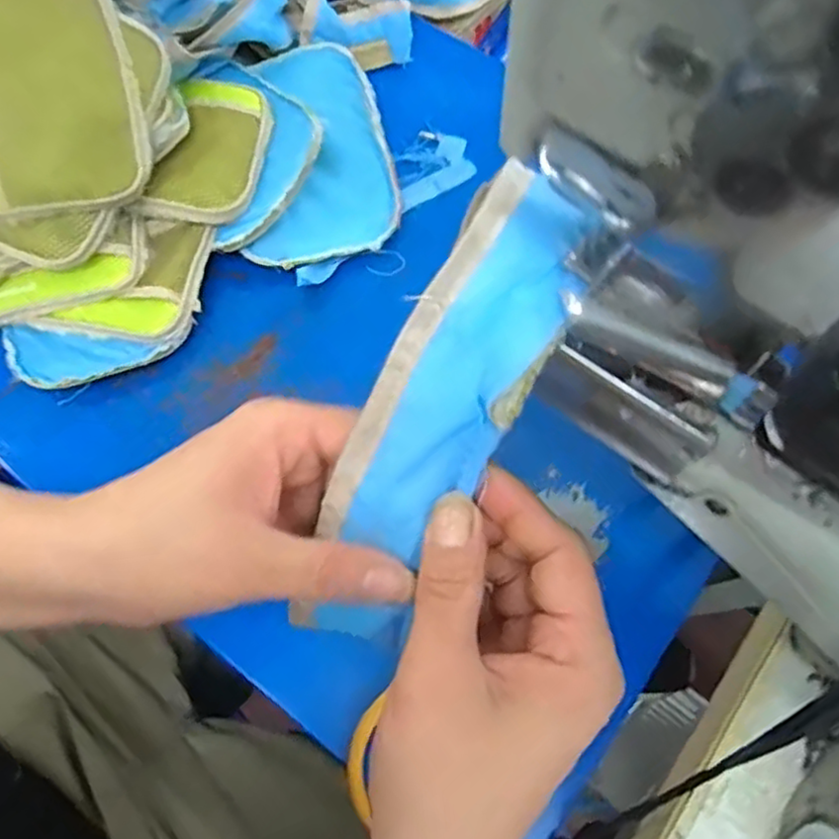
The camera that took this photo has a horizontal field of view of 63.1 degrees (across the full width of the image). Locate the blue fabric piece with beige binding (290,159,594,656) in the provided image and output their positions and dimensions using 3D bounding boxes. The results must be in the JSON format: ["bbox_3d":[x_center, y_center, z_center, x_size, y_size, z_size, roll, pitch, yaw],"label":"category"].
[{"bbox_3d":[0.008,-0.002,0.254,0.050,0.020,0.186,27,92,10],"label":"blue fabric piece with beige binding"}]

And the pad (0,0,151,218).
[{"bbox_3d":[-0.277,-0.240,0.479,0.136,0.018,0.187,-14,90,-7],"label":"pad"}]

